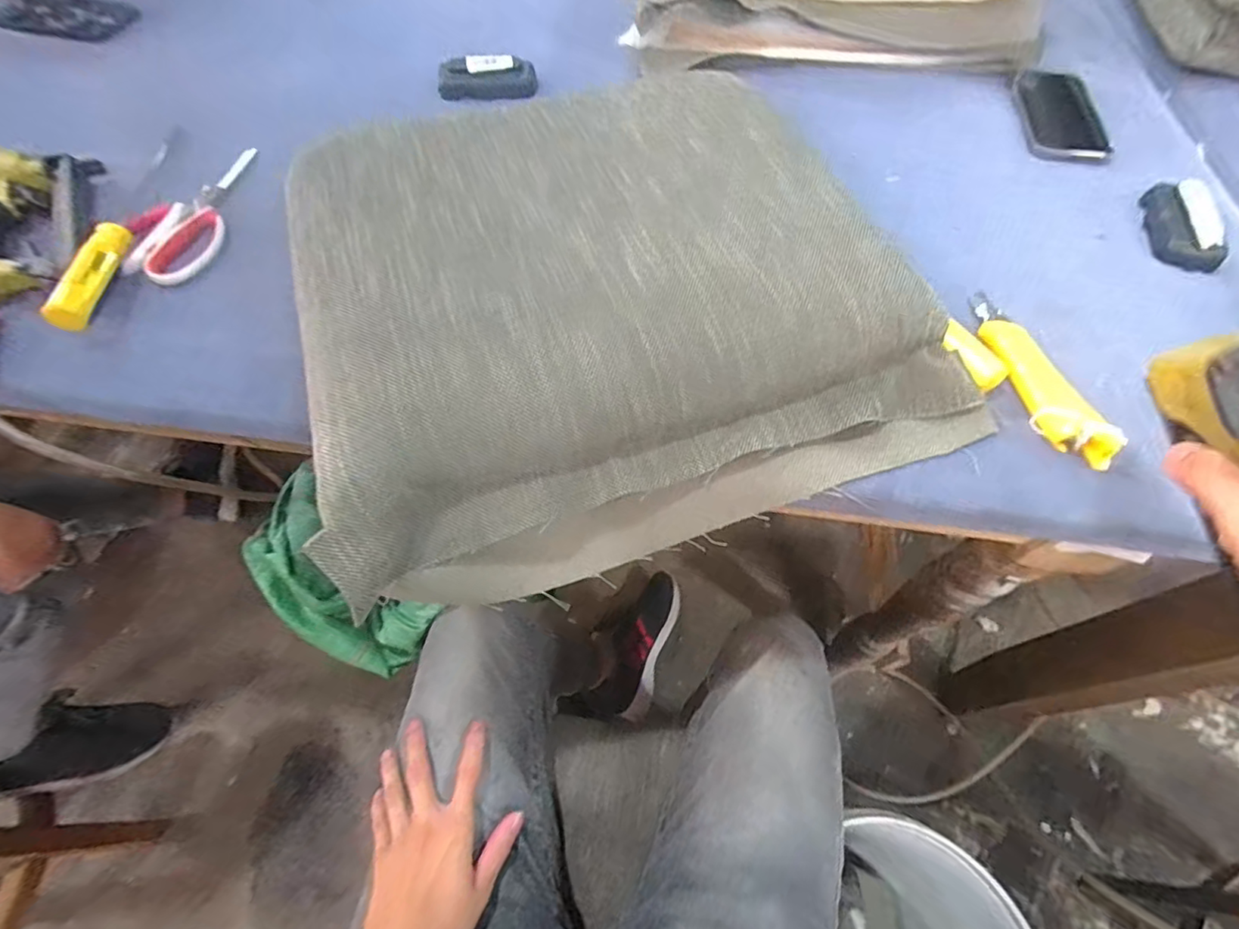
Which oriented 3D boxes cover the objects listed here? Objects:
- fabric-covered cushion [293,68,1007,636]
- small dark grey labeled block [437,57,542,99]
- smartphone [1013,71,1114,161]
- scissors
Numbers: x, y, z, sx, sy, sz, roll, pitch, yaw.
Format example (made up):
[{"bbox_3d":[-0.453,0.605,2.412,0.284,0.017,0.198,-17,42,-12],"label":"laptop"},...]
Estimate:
[{"bbox_3d":[-0.018,-0.140,0.438,0.412,0.093,0.402,-16,61,-10],"label":"fabric-covered cushion"},{"bbox_3d":[-0.149,-0.434,0.625,0.106,0.032,0.039,-1,60,-2],"label":"small dark grey labeled block"},{"bbox_3d":[0.488,-0.381,0.610,0.084,0.013,0.135,7,67,8],"label":"smartphone"},{"bbox_3d":[-0.380,-0.223,0.492,0.058,0.020,0.190,-3,60,-3],"label":"scissors"}]

